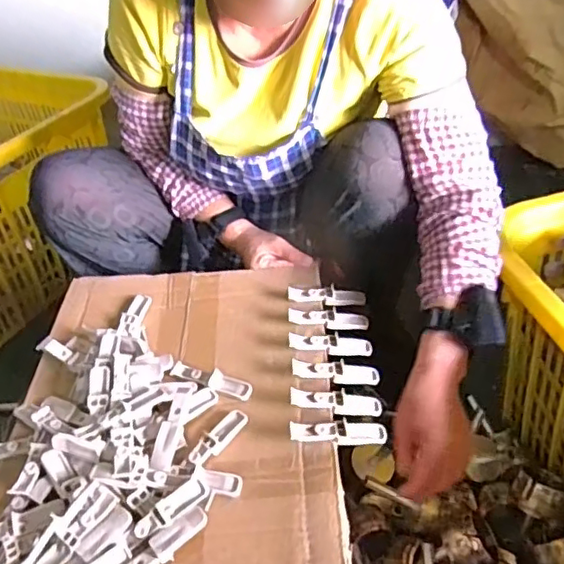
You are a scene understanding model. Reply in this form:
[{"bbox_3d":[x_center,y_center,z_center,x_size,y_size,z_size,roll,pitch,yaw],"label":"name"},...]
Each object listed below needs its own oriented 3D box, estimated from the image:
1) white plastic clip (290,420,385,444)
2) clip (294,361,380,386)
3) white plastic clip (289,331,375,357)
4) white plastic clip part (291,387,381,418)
[{"bbox_3d":[0.061,0.158,0.630,0.101,0.015,0.026,3,39,-7],"label":"white plastic clip"},{"bbox_3d":[0.065,0.105,0.697,0.104,0.016,0.025,9,38,-12],"label":"clip"},{"bbox_3d":[0.061,0.075,0.730,0.104,0.015,0.025,6,38,-11],"label":"white plastic clip"},{"bbox_3d":[0.061,0.133,0.664,0.102,0.016,0.023,9,39,-9],"label":"white plastic clip part"}]

